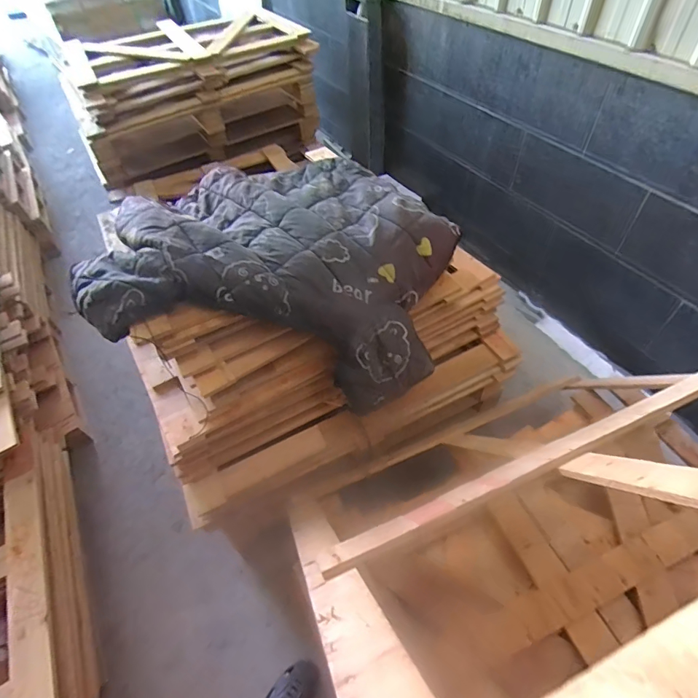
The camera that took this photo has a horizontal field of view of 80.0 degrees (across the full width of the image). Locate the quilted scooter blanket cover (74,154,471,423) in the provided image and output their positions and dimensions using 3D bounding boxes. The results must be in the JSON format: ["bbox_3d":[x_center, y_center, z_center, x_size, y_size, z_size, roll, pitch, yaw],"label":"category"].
[{"bbox_3d":[-0.174,-0.238,1.129,0.872,0.344,0.678,3,52,7],"label":"quilted scooter blanket cover"}]

